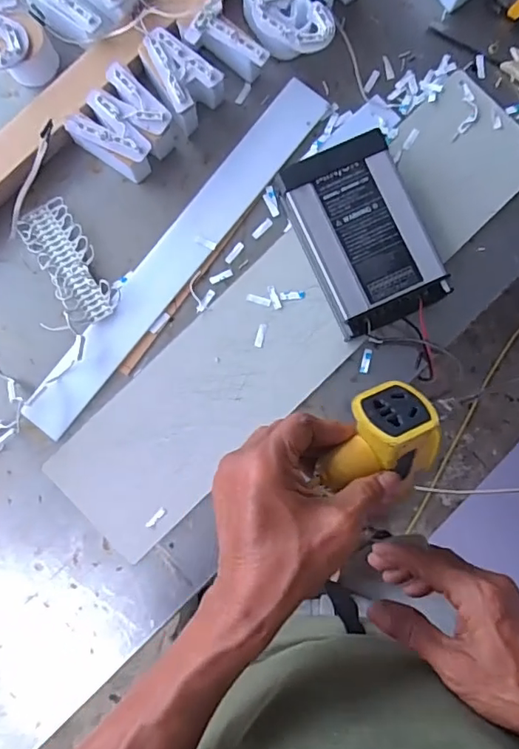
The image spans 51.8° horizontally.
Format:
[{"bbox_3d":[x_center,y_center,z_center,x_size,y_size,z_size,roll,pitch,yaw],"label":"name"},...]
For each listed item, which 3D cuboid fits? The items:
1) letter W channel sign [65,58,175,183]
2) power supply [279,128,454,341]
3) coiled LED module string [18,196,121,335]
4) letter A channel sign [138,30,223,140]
[{"bbox_3d":[-0.134,-0.258,0.550,0.083,0.053,0.094,34,87,2],"label":"letter W channel sign"},{"bbox_3d":[0.102,-0.139,0.539,0.113,0.051,0.179,-24,87,-1],"label":"power supply"},{"bbox_3d":[-0.203,-0.112,0.552,0.070,0.020,0.134,-31,87,-2],"label":"coiled LED module string"},{"bbox_3d":[-0.086,-0.303,0.555,0.080,0.053,0.063,44,88,3],"label":"letter A channel sign"}]

